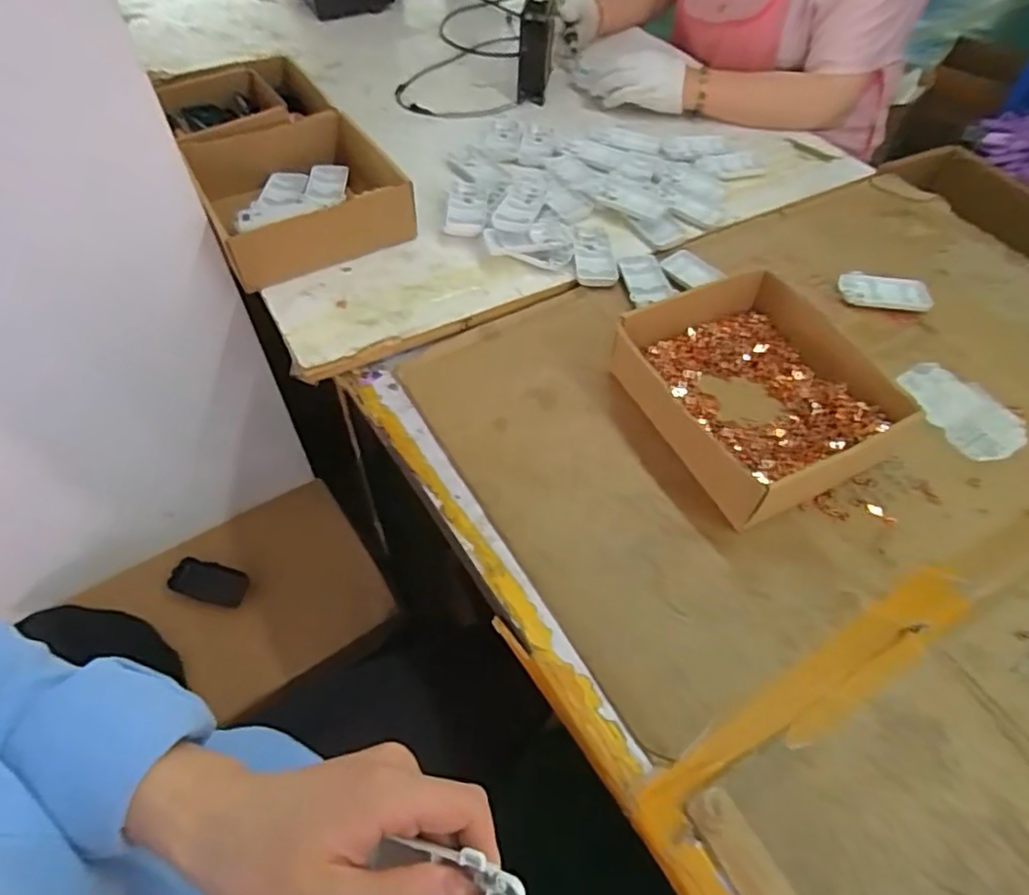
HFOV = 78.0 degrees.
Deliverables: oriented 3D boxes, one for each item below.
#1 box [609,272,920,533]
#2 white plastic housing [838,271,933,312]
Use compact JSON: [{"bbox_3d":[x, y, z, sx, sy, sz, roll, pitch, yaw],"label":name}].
[{"bbox_3d":[0.215,-0.056,0.574,0.197,0.054,0.211,-25,60,-19],"label":"box"},{"bbox_3d":[0.406,-0.172,0.698,0.091,0.019,0.044,17,56,8],"label":"white plastic housing"}]

